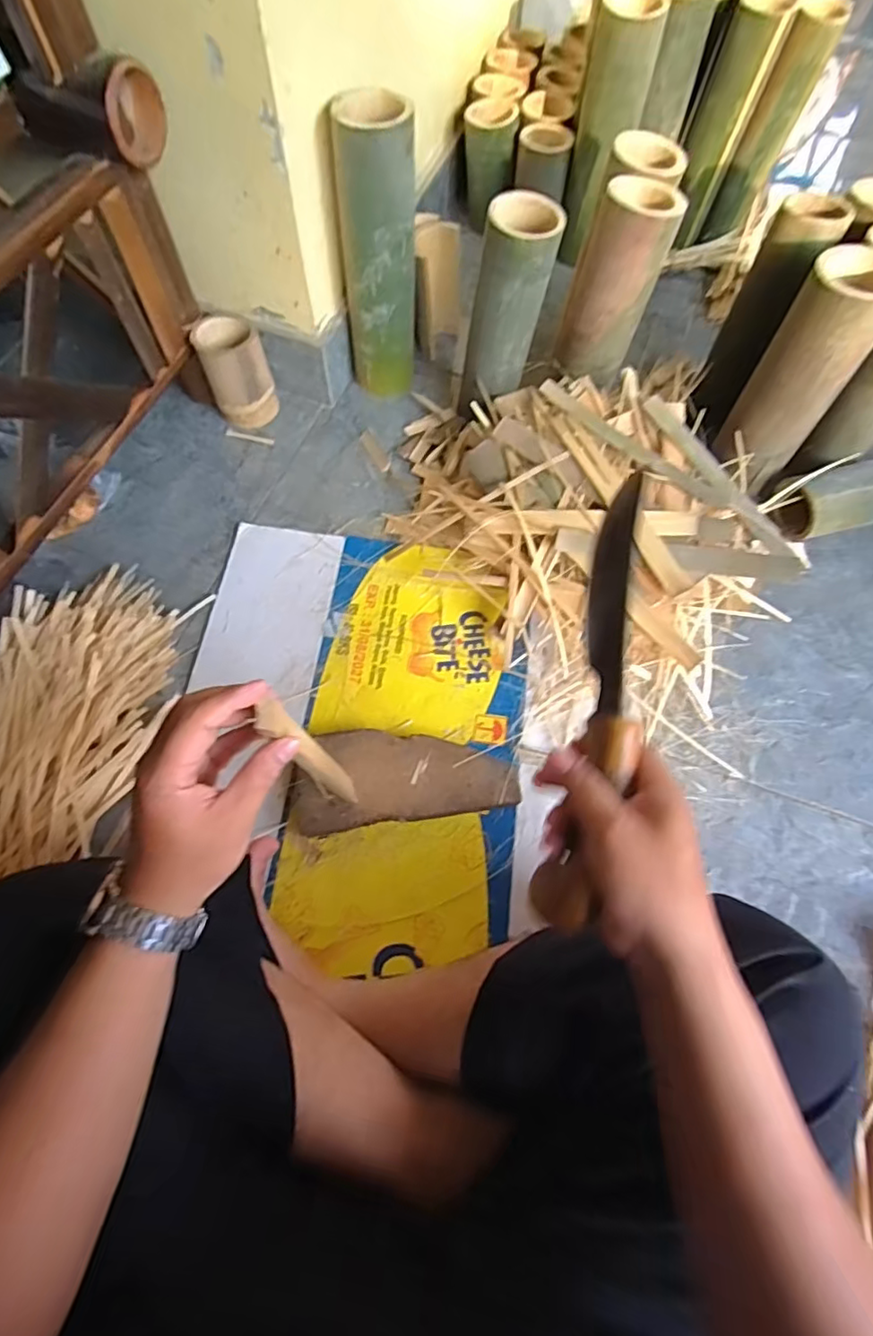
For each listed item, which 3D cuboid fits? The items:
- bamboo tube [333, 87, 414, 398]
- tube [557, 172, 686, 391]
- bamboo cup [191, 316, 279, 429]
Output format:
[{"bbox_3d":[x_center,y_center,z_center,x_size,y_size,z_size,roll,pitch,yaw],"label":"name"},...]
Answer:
[{"bbox_3d":[-0.076,-0.527,0.767,0.092,0.325,0.084,-1,67,-2],"label":"bamboo tube"},{"bbox_3d":[0.223,-0.481,0.736,0.098,0.202,0.084,19,67,6],"label":"tube"},{"bbox_3d":[-0.278,-0.410,0.816,0.086,0.128,0.069,-20,69,-10],"label":"bamboo cup"}]

